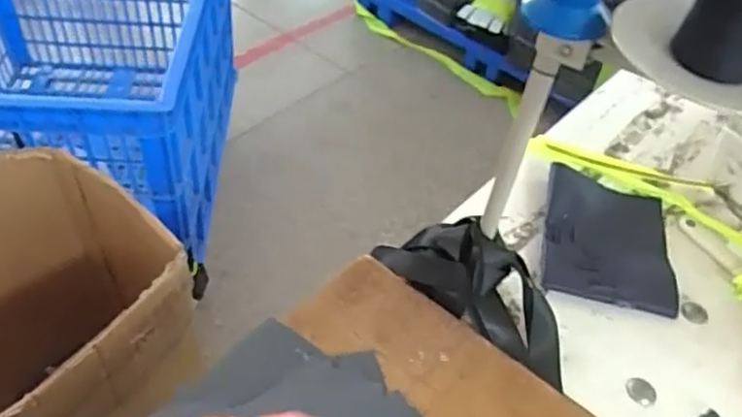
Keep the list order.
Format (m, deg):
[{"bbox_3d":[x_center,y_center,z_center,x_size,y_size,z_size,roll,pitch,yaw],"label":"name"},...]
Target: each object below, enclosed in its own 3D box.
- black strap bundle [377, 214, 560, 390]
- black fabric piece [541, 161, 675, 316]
[{"bbox_3d":[0.096,0.062,0.598,0.210,0.067,0.063,37,52,26],"label":"black strap bundle"},{"bbox_3d":[0.237,0.027,0.673,0.124,0.030,0.161,10,45,4],"label":"black fabric piece"}]

